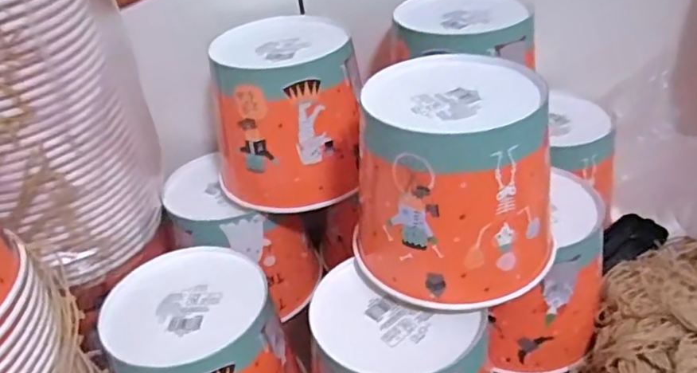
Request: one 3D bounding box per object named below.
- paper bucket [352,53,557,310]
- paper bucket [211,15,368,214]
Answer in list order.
[{"bbox_3d":[0.080,-0.008,0.453,0.146,0.132,0.145,1,36,11],"label":"paper bucket"},{"bbox_3d":[-0.061,-0.067,0.572,0.138,0.145,0.138,-10,36,-4],"label":"paper bucket"}]

